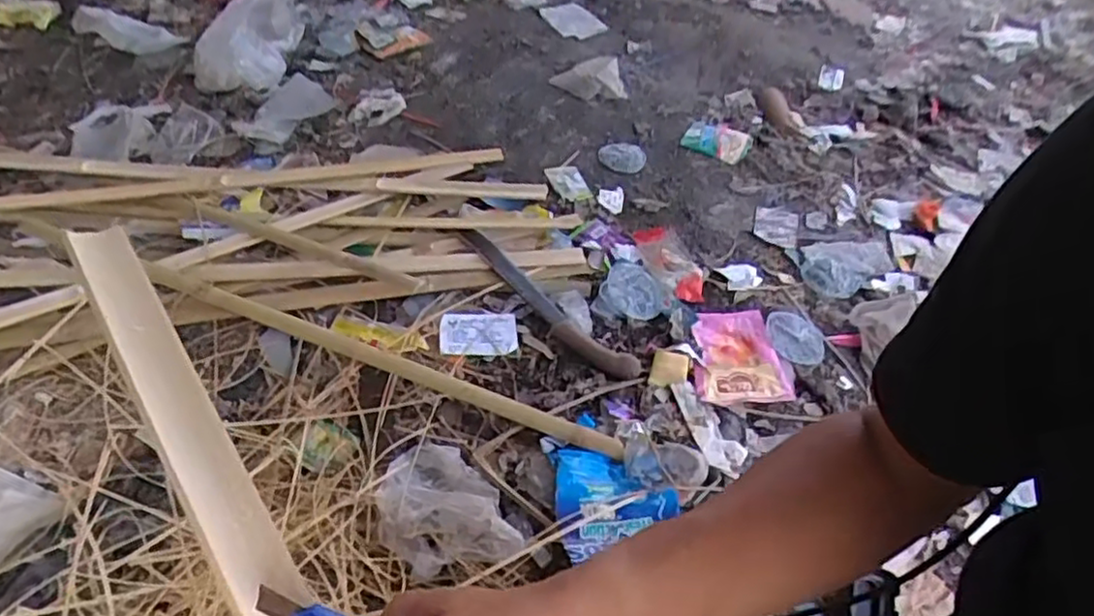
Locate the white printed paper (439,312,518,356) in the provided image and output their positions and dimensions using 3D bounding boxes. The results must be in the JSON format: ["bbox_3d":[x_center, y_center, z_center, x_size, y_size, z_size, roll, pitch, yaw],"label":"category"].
[{"bbox_3d":[-0.098,0.036,0.993,0.109,0.010,0.078,-3,52,-11],"label":"white printed paper"}]

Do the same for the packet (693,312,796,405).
[{"bbox_3d":[0.277,0.066,1.008,0.138,0.016,0.173,2,48,-4],"label":"packet"}]

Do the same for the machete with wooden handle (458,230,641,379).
[{"bbox_3d":[-0.012,-0.008,1.033,0.367,0.018,0.057,38,55,25],"label":"machete with wooden handle"}]

